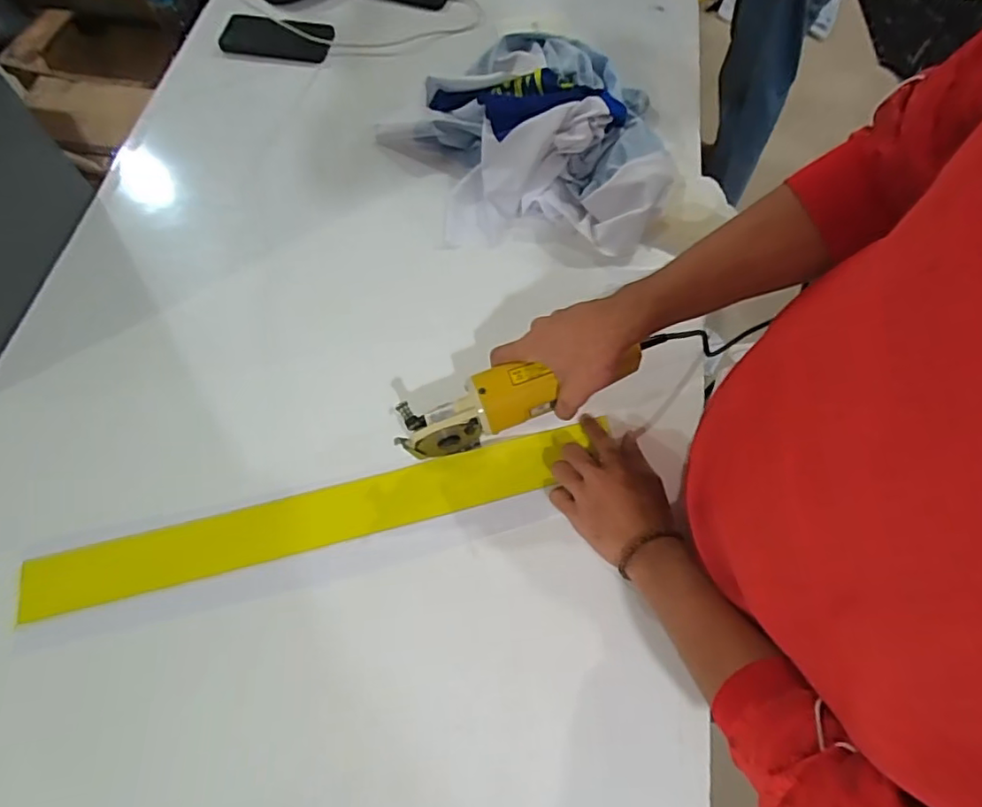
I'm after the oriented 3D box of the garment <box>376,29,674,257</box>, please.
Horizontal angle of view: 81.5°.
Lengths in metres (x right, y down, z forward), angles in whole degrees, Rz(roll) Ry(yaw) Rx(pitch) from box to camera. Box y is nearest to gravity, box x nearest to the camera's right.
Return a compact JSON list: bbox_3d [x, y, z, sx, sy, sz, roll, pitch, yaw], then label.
[{"bbox_3d":[0.037,-0.344,0.736,0.368,0.090,0.301,4,65,1],"label":"garment"}]

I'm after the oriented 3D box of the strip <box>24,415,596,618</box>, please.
[{"bbox_3d":[-0.166,0.109,0.561,0.530,0.010,0.059,-13,69,-8],"label":"strip"}]

